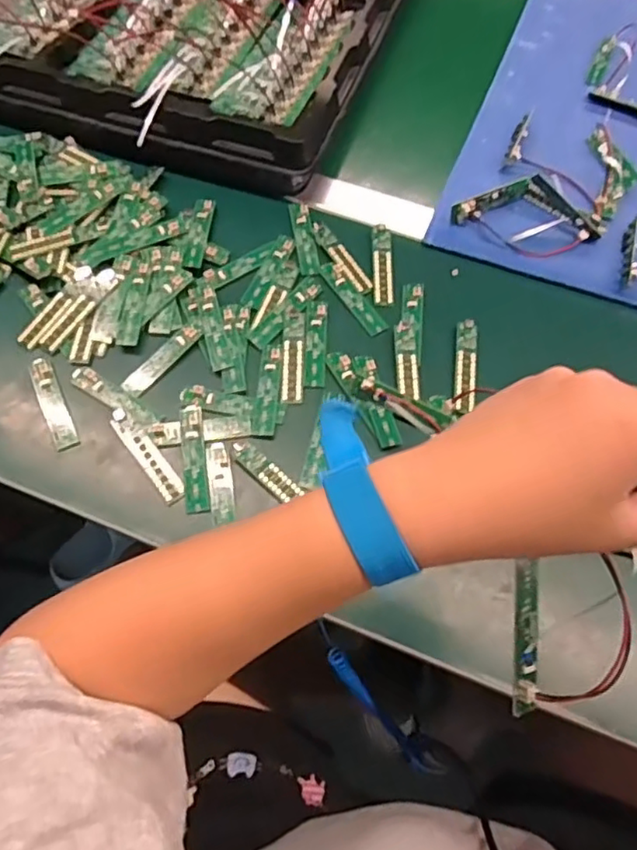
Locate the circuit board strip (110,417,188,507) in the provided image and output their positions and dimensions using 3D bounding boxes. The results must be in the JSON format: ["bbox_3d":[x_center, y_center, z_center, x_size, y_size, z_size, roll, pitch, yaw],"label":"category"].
[{"bbox_3d":[-0.129,0.025,0.475,0.018,0.004,0.083,-33,69,-17],"label":"circuit board strip"}]

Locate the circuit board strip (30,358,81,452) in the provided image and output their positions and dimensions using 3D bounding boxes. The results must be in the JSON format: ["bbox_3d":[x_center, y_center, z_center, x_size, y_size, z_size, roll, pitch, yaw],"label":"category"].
[{"bbox_3d":[-0.211,-0.019,0.495,0.019,0.008,0.086,-22,66,-12],"label":"circuit board strip"}]

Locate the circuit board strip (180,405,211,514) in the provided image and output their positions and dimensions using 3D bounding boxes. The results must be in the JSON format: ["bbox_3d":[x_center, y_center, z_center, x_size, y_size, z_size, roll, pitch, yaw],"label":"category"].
[{"bbox_3d":[-0.094,0.025,0.473,0.018,0.004,0.086,-7,64,-5],"label":"circuit board strip"}]

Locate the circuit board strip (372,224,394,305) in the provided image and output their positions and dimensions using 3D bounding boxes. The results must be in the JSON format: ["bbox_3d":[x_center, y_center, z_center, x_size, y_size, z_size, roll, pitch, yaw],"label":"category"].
[{"bbox_3d":[0.058,-0.146,0.557,0.017,0.004,0.084,0,63,-2],"label":"circuit board strip"}]

